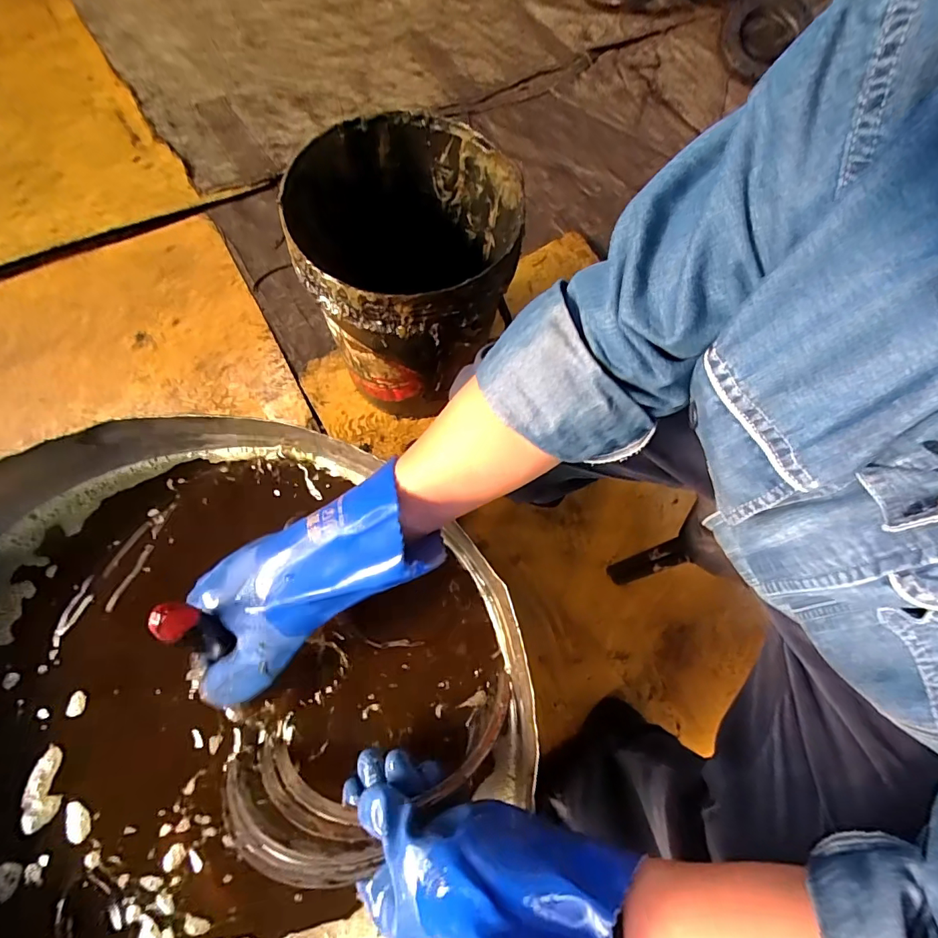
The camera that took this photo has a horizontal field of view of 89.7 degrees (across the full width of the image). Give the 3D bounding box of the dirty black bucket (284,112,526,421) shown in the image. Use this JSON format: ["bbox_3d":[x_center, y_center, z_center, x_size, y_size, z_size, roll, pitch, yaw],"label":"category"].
[{"bbox_3d":[-0.072,-0.259,0.688,0.259,0.322,0.254,1,71,-4],"label":"dirty black bucket"}]

